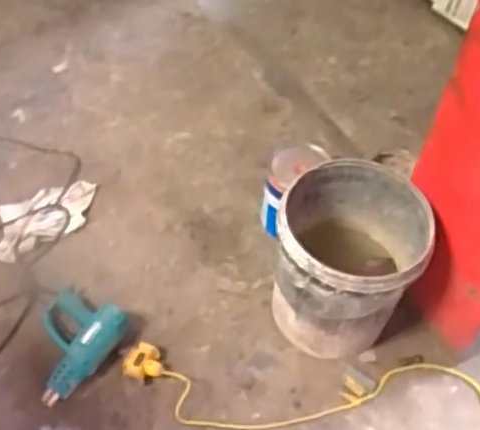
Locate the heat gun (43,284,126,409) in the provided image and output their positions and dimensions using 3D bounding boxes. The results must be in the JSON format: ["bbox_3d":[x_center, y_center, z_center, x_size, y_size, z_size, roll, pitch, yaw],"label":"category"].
[{"bbox_3d":[-0.383,0.273,1.512,0.199,0.093,0.234,35,58,19],"label":"heat gun"}]

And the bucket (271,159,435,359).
[{"bbox_3d":[0.223,0.094,1.507,0.293,0.343,0.310,3,51,-3],"label":"bucket"}]

